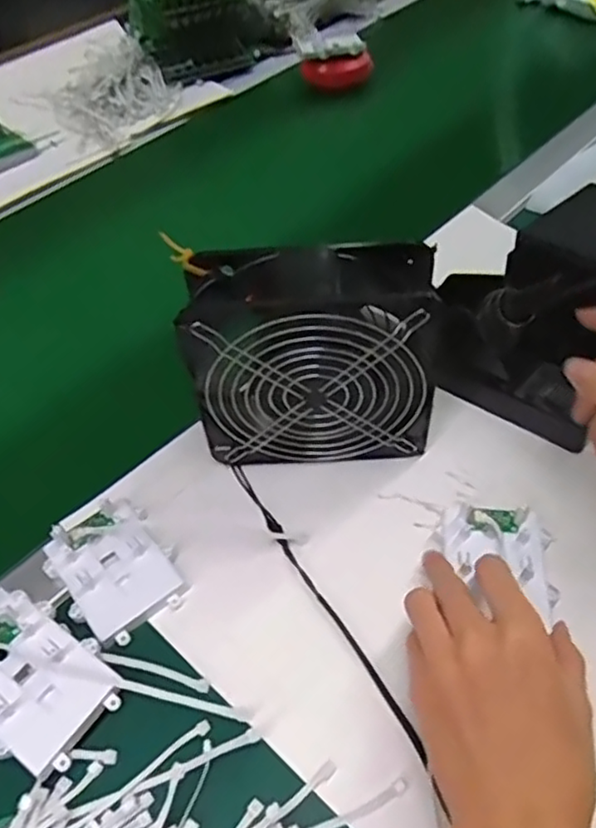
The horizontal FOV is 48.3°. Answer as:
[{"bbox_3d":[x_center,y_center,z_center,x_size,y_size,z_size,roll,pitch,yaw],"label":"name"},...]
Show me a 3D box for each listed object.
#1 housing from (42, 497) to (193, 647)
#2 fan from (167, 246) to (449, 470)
[{"bbox_3d":[-0.117,0.096,0.420,0.068,0.019,0.081,-34,54,-21],"label":"housing"},{"bbox_3d":[0.011,-0.030,0.437,0.149,0.150,0.063,-4,49,2],"label":"fan"}]

